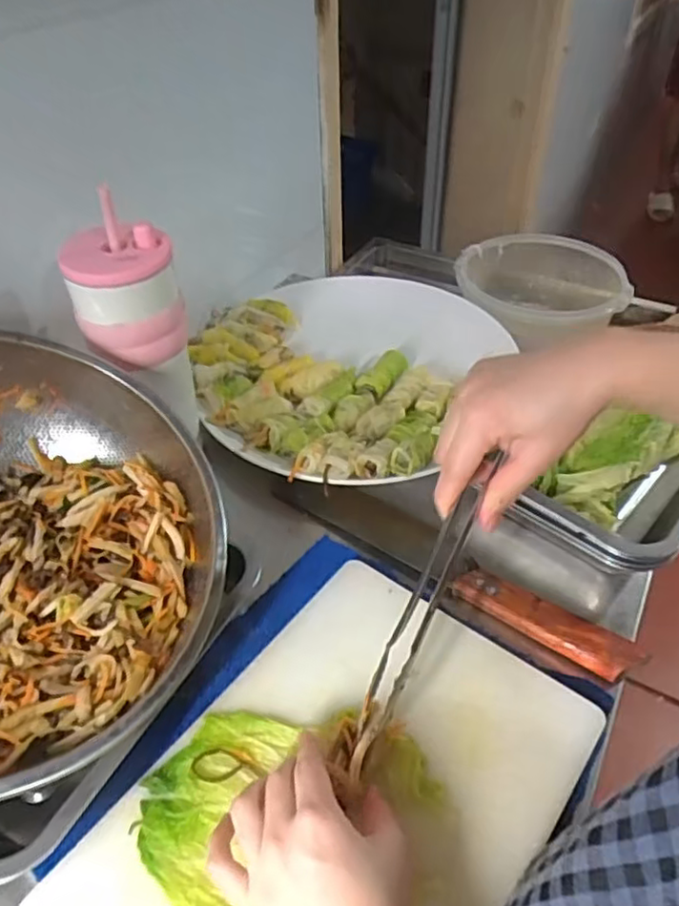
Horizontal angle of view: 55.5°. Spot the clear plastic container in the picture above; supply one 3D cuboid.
[{"bbox_3d":[0.259,-0.193,0.860,0.213,0.103,0.227,20,49,21],"label":"clear plastic container"}]

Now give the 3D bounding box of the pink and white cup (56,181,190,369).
[{"bbox_3d":[-0.168,-0.135,0.500,0.080,0.115,0.071,-15,46,-13],"label":"pink and white cup"}]

